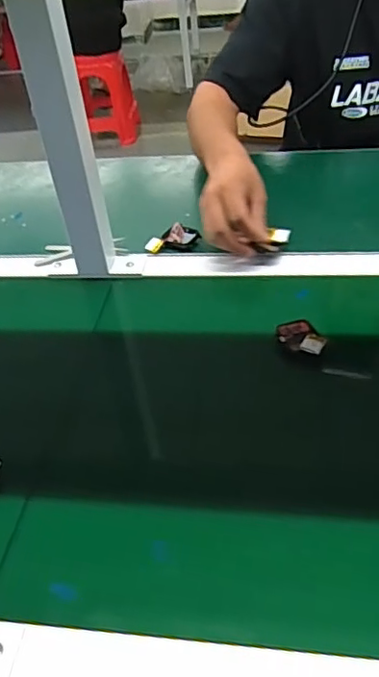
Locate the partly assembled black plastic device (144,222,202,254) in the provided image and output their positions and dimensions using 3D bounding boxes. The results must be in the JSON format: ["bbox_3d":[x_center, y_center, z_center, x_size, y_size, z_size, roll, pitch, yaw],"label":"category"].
[{"bbox_3d":[-0.022,-0.129,0.724,0.068,0.027,0.034,-10,40,-3],"label":"partly assembled black plastic device"}]

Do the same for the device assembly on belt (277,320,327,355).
[{"bbox_3d":[0.112,-0.001,0.559,0.037,0.009,0.055,-22,42,-16],"label":"device assembly on belt"}]

